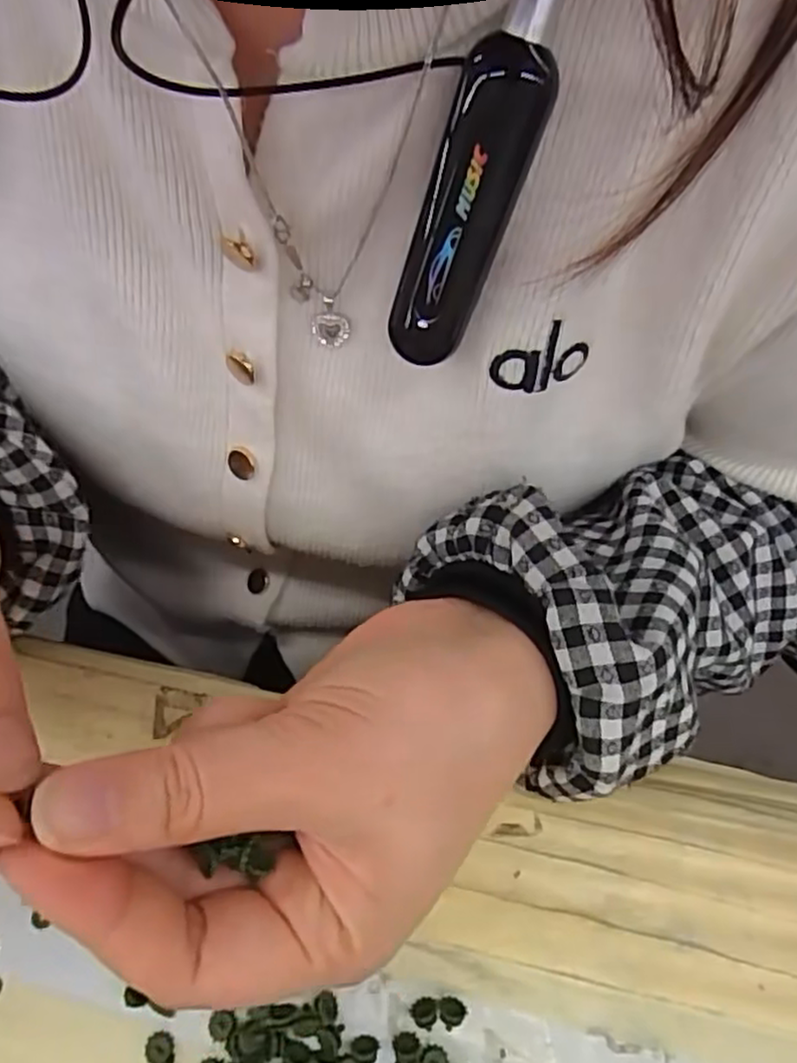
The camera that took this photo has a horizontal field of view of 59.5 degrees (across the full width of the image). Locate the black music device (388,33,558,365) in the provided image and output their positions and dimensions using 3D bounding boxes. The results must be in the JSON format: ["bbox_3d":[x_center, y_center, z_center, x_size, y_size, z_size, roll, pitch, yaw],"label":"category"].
[{"bbox_3d":[0.015,-0.074,0.166,0.021,0.072,0.009,32,35,15],"label":"black music device"}]

